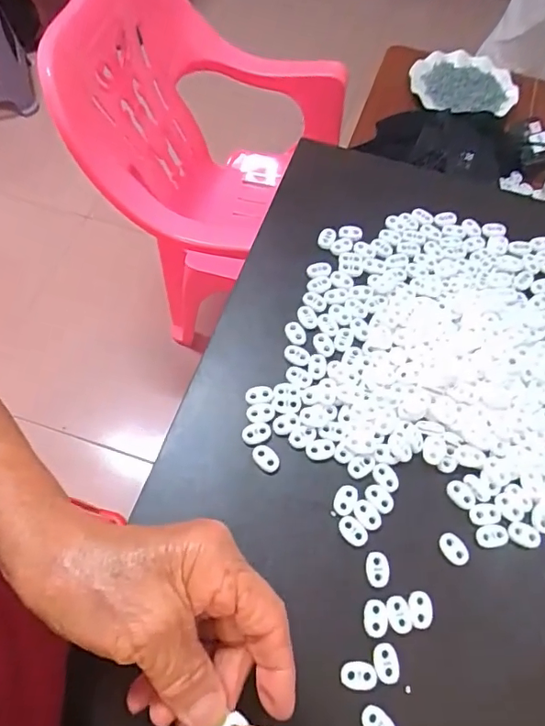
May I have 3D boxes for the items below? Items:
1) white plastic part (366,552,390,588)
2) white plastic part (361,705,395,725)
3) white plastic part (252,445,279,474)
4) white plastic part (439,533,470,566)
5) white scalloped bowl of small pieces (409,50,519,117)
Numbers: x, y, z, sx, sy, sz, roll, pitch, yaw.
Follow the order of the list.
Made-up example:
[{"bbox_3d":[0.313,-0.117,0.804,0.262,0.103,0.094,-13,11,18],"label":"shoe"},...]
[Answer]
[{"bbox_3d":[0.074,0.144,0.357,0.016,0.004,0.023,4,62,1],"label":"white plastic part"},{"bbox_3d":[0.066,0.224,0.316,0.023,0.004,0.015,39,68,17],"label":"white plastic part"},{"bbox_3d":[-0.005,0.073,0.392,0.023,0.005,0.015,41,68,18],"label":"white plastic part"},{"bbox_3d":[0.130,0.132,0.365,0.016,0.004,0.024,-33,68,-17],"label":"white plastic part"},{"bbox_3d":[0.337,-0.509,0.919,0.191,0.023,0.179,1,62,-1],"label":"white scalloped bowl of small pieces"}]

